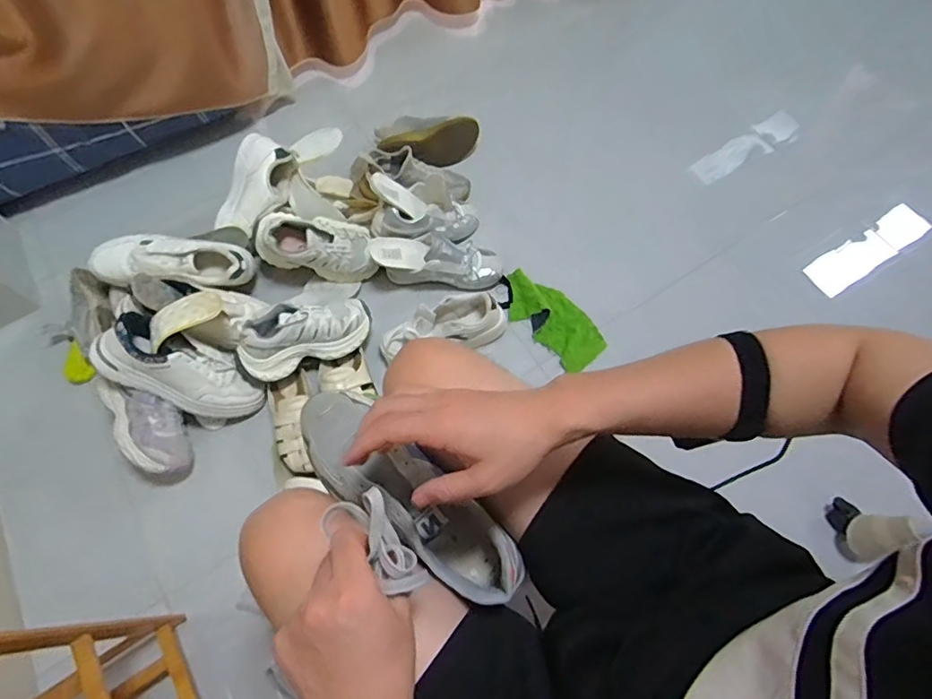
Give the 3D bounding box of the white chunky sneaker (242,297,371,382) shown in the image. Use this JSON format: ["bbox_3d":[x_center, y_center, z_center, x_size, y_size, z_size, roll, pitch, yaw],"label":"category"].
[{"bbox_3d":[-0.312,-0.032,1.026,0.245,0.099,0.112,-22,67,-6],"label":"white chunky sneaker"}]

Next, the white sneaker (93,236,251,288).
[{"bbox_3d":[-0.588,-0.174,1.061,0.295,0.092,0.103,2,66,-10],"label":"white sneaker"}]

